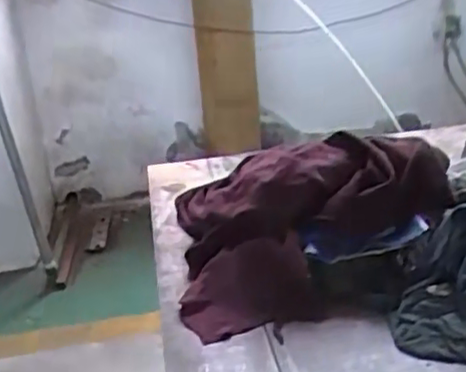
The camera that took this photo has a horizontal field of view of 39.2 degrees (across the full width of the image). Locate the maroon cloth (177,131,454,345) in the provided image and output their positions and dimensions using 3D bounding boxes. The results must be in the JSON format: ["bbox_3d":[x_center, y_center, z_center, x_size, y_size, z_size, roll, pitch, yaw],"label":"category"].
[{"bbox_3d":[0.083,0.035,0.767,0.308,0.128,0.245,-9,22,-7],"label":"maroon cloth"}]

